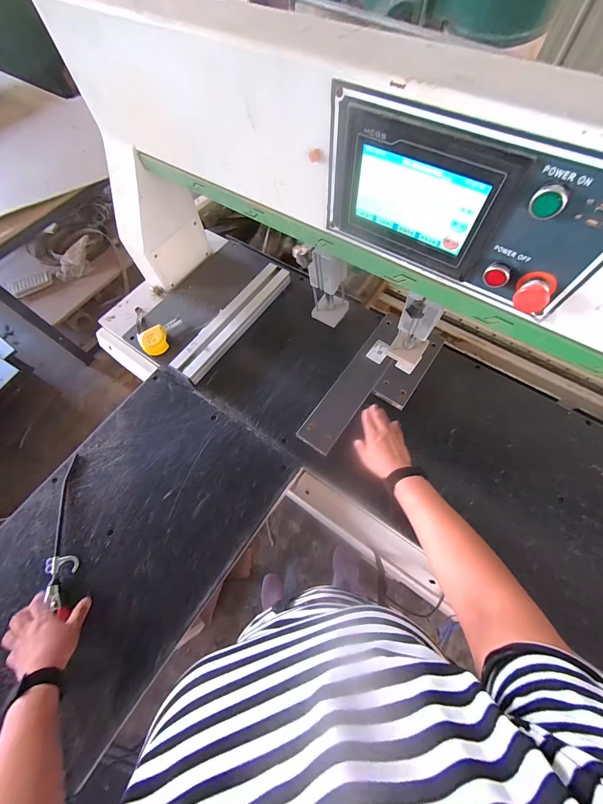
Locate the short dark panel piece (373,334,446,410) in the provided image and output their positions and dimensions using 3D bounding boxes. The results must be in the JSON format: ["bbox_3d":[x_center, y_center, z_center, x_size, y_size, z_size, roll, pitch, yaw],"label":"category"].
[{"bbox_3d":[0.264,-0.089,0.726,0.083,0.021,0.220,33,72,15],"label":"short dark panel piece"}]

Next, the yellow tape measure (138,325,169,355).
[{"bbox_3d":[-0.387,-0.162,0.783,0.071,0.042,0.062,-22,67,-7],"label":"yellow tape measure"}]

